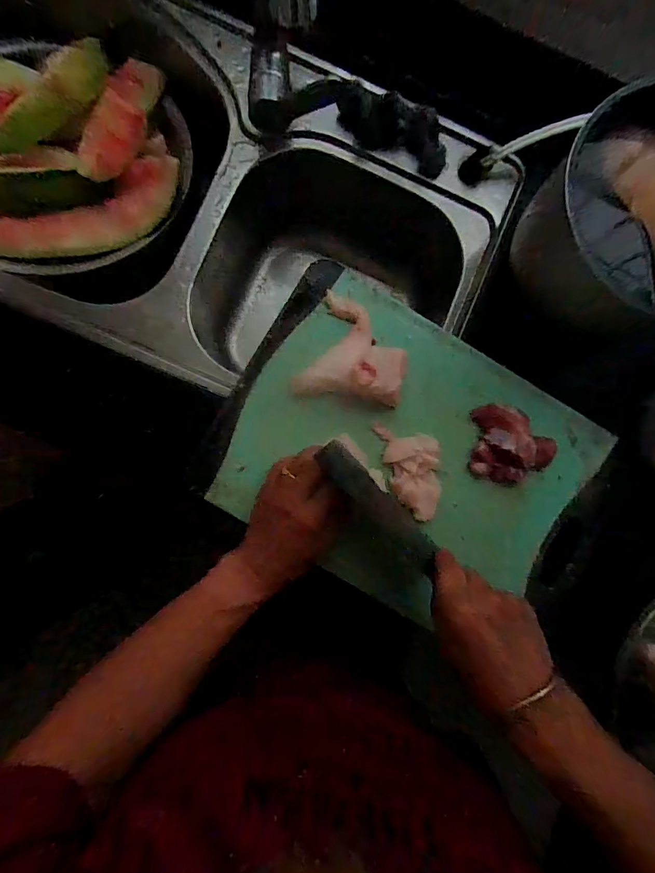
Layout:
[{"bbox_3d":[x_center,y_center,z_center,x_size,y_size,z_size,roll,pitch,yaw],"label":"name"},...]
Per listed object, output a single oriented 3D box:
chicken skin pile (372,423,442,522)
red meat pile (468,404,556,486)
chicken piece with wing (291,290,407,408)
[{"bbox_3d":[0.096,0.036,0.436,0.056,0.021,0.109,-14,88,-6],"label":"chicken skin pile"},{"bbox_3d":[0.207,0.009,0.433,0.087,0.032,0.084,3,86,-6],"label":"red meat pile"},{"bbox_3d":[0.033,-0.085,0.429,0.113,0.037,0.116,23,85,-4],"label":"chicken piece with wing"}]

